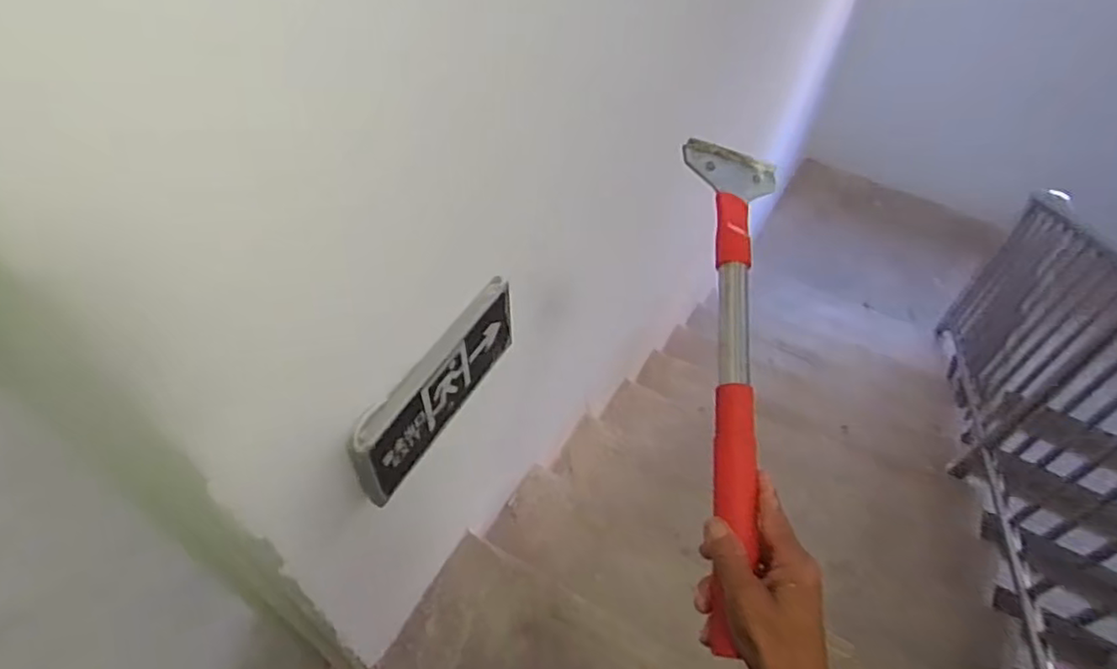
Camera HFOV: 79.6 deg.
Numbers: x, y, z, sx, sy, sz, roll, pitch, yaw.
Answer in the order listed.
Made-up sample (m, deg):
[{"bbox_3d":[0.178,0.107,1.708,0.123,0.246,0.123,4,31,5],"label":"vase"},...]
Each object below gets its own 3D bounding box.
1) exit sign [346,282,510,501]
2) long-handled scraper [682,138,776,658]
[{"bbox_3d":[-0.160,0.070,0.908,0.036,0.149,0.313,26,56,16],"label":"exit sign"},{"bbox_3d":[0.123,0.023,0.472,0.071,0.039,0.364,5,69,1],"label":"long-handled scraper"}]

